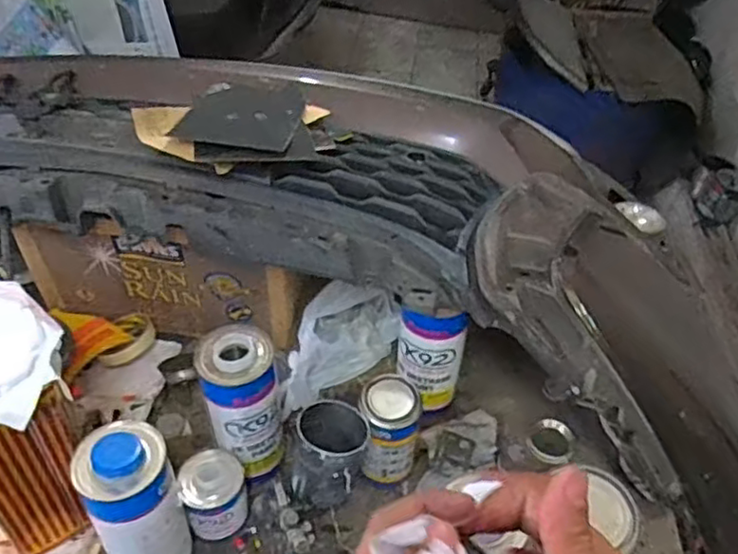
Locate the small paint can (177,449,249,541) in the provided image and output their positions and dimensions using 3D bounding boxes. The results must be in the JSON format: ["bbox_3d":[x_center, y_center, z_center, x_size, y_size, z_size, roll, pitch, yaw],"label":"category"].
[{"bbox_3d":[-0.172,0.243,0.736,0.065,0.073,0.068,2,44,-2],"label":"small paint can"}]

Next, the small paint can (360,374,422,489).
[{"bbox_3d":[0.025,0.186,0.781,0.066,0.131,0.073,-2,45,-6],"label":"small paint can"}]

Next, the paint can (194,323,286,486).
[{"bbox_3d":[-0.140,0.151,0.753,0.079,0.189,0.085,2,44,-2],"label":"paint can"}]

